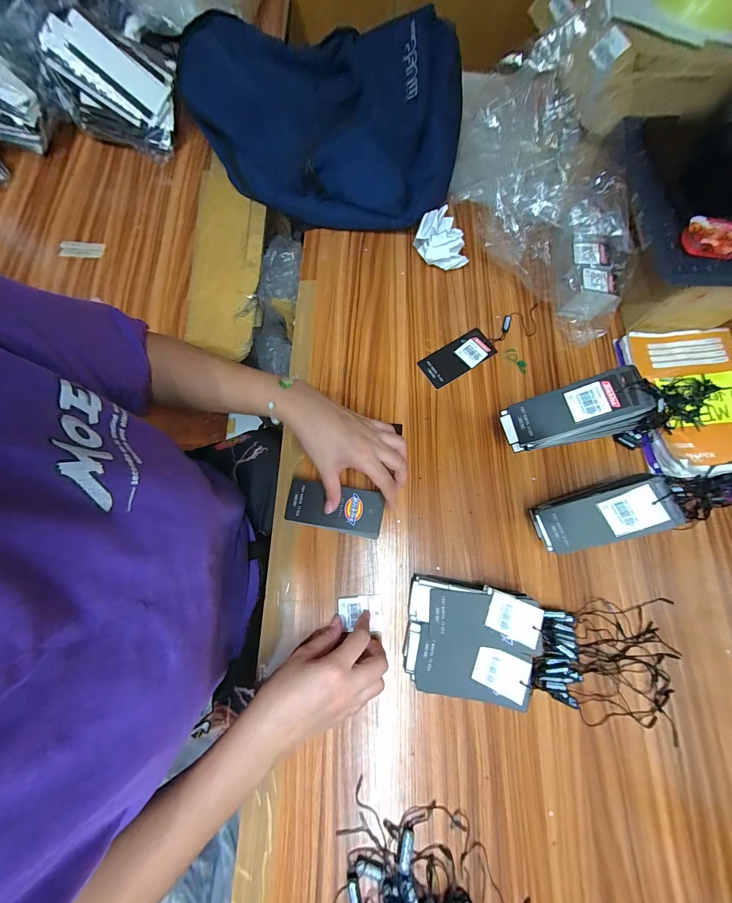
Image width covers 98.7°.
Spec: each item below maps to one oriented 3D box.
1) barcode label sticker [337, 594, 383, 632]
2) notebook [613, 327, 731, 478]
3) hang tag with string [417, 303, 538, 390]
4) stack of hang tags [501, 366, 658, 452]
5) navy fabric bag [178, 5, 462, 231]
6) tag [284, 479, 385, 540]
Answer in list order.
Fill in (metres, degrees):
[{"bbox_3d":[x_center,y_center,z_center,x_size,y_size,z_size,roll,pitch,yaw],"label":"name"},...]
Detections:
[{"bbox_3d":[-0.006,0.181,0.351,0.049,0.005,0.035,-3,74,-3],"label":"barcode label sticker"},{"bbox_3d":[0.441,-0.070,0.418,0.156,0.028,0.203,-1,74,-2],"label":"notebook"},{"bbox_3d":[0.164,-0.153,0.447,0.192,0.004,0.050,-31,77,-10],"label":"hang tag with string"},{"bbox_3d":[0.238,-0.043,0.366,0.149,0.106,0.058,-9,75,-4],"label":"stack of hang tags"},{"bbox_3d":[-0.072,-0.529,0.491,0.443,0.107,0.319,19,75,4],"label":"navy fabric bag"},{"bbox_3d":[-0.036,0.067,0.371,0.113,0.006,0.051,10,74,1],"label":"tag"}]

